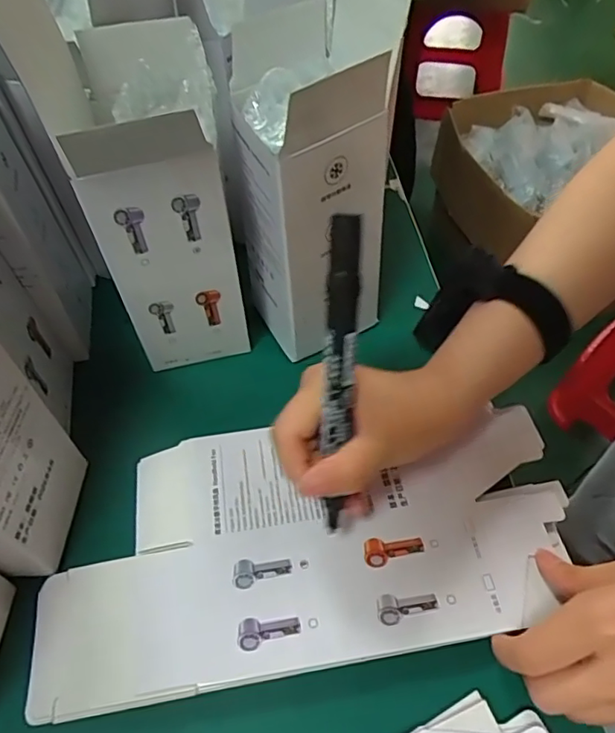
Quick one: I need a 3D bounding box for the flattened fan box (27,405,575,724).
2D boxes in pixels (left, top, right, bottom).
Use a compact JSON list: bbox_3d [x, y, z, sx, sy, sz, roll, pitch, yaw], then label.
[{"bbox_3d":[0.001,0.093,0.313,0.293,0.013,0.136,-11,54,-7],"label":"flattened fan box"}]

